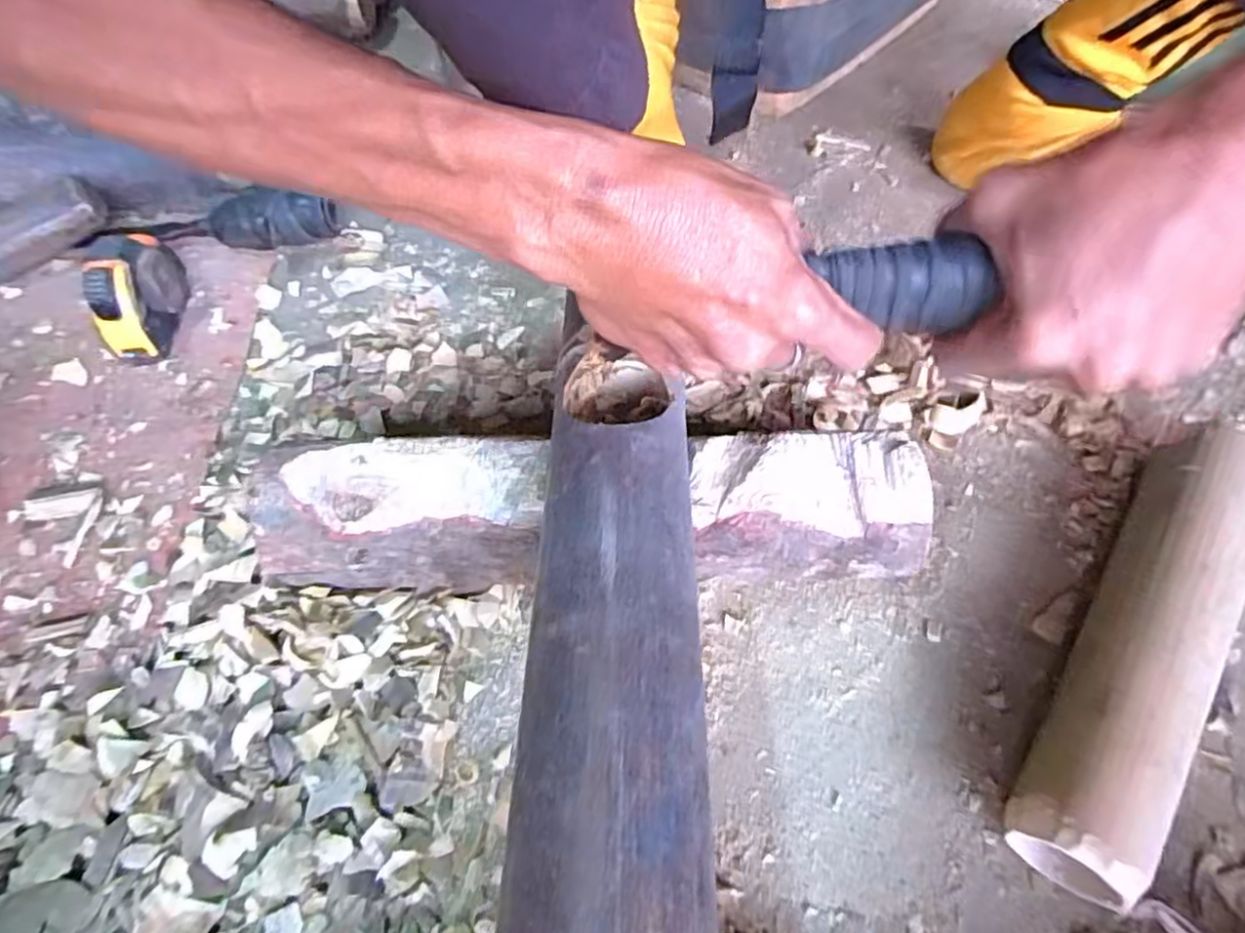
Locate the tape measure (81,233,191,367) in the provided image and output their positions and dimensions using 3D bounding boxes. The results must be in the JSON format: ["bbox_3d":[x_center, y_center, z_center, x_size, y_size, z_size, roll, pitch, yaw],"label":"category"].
[{"bbox_3d":[-0.306,-0.108,0.436,0.029,0.056,0.067,0,58,2],"label":"tape measure"}]

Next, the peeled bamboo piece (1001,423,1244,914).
[{"bbox_3d":[0.232,0.075,0.310,0.046,0.050,0.224,32,64,19],"label":"peeled bamboo piece"}]

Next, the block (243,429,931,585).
[{"bbox_3d":[-0.013,0.023,0.340,0.304,0.065,0.074,-3,58,2],"label":"block"}]

